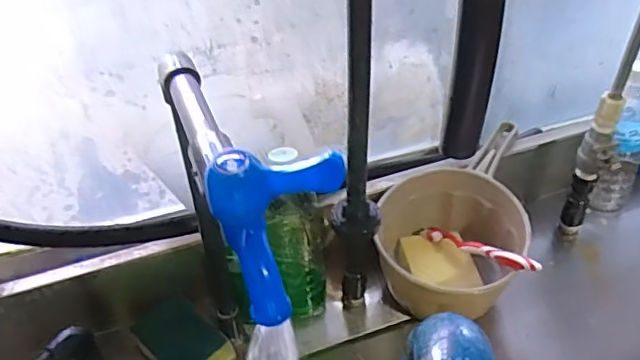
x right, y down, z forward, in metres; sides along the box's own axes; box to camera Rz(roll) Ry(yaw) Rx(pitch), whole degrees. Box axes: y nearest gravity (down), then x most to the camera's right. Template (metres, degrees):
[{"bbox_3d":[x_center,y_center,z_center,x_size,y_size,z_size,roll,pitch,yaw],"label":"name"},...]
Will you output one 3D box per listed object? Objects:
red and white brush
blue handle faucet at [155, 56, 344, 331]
[{"bbox_3d":[0.176,0.076,0.642,0.022,0.014,0.185,-20,14,-20],"label":"red and white brush"},{"bbox_3d":[-0.055,-0.025,0.344,0.065,0.083,0.215,-15,41,-15],"label":"blue handle faucet"}]

